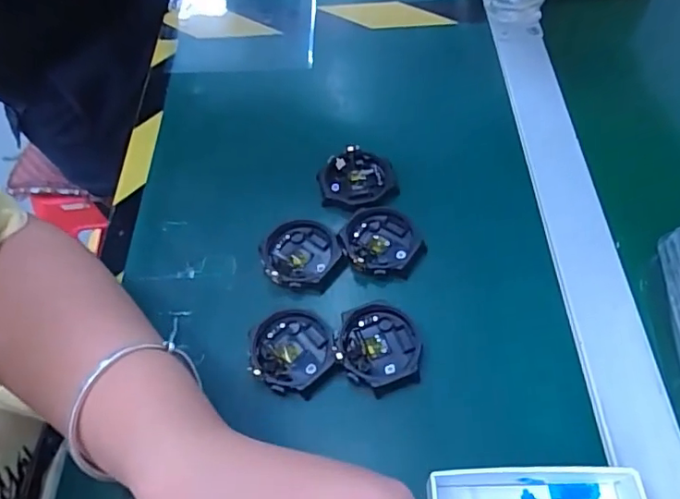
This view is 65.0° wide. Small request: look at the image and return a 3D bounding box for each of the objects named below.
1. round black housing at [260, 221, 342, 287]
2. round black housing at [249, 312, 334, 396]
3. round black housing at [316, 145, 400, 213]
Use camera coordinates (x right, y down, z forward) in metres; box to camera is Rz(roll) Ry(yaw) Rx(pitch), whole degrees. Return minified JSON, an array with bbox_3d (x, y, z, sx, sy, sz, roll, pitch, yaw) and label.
[{"bbox_3d":[-0.026,0.003,0.352,0.051,0.009,0.048,-1,58,1],"label":"round black housing"},{"bbox_3d":[-0.028,0.060,0.316,0.048,0.011,0.049,-1,58,1],"label":"round black housing"},{"bbox_3d":[0.013,-0.051,0.382,0.054,0.012,0.051,-2,58,1],"label":"round black housing"}]

